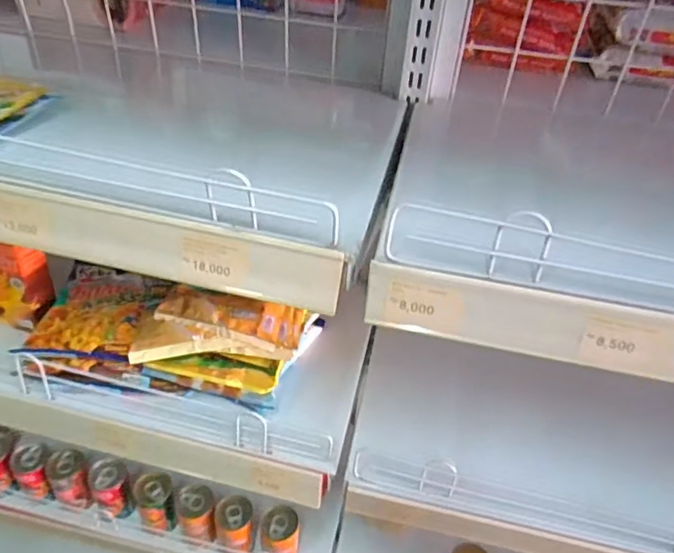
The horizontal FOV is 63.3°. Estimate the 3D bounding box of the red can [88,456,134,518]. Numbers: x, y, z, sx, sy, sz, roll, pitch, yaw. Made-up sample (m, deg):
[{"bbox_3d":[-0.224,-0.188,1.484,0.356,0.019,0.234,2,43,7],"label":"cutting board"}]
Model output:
[{"bbox_3d":[-0.322,0.305,0.786,0.055,0.086,0.051,2,43,-2],"label":"red can"}]

